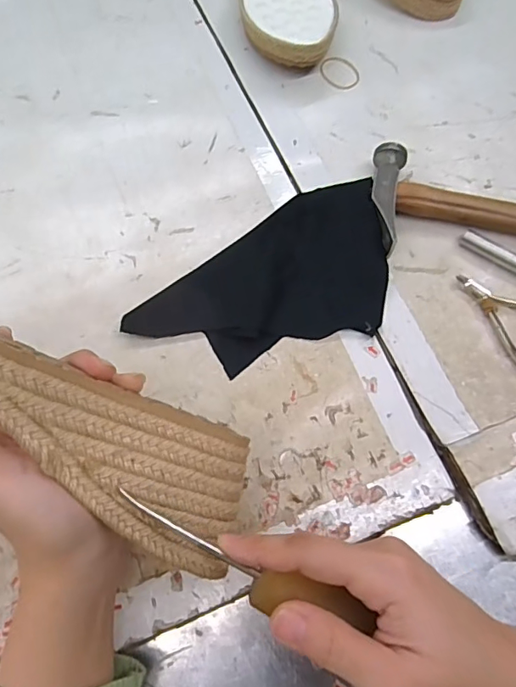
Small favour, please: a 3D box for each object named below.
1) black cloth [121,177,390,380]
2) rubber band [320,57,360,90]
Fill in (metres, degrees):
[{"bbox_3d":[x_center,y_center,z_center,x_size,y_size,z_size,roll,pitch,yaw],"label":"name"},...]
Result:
[{"bbox_3d":[0.006,-0.046,0.362,0.194,0.018,0.111,-17,68,-8],"label":"black cloth"},{"bbox_3d":[0.075,-0.252,0.462,0.031,0.005,0.041,-39,73,-16],"label":"rubber band"}]

